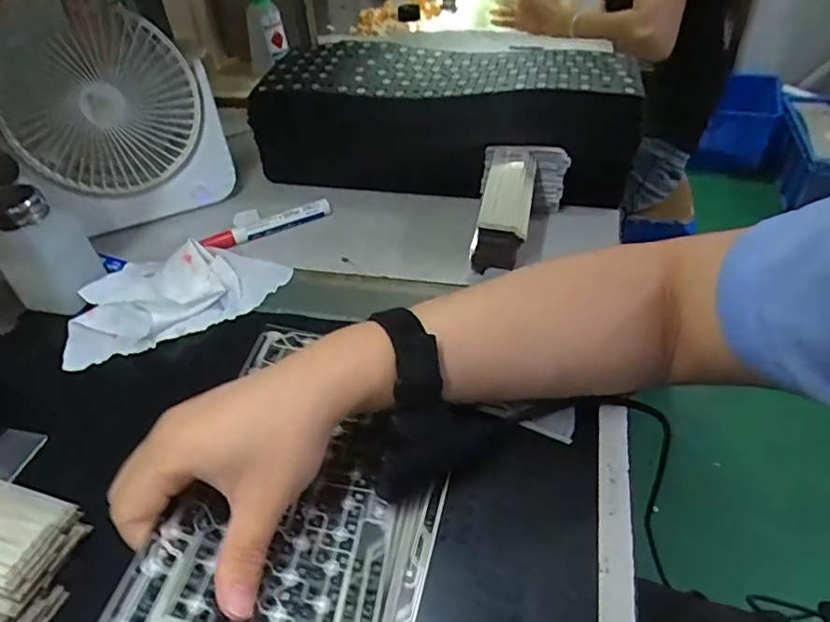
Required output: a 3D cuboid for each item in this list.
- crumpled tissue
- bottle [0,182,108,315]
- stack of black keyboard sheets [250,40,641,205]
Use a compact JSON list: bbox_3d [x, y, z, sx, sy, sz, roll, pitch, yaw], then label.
[{"bbox_3d":[-0.205,-0.023,0.477,0.179,0.033,0.103,-17,43,-13],"label":"crumpled tissue"},{"bbox_3d":[-0.311,-0.052,0.466,0.055,0.092,0.053,2,42,7],"label":"bottle"},{"bbox_3d":[0.024,-0.194,0.573,0.361,0.108,0.143,3,42,8],"label":"stack of black keyboard sheets"}]

